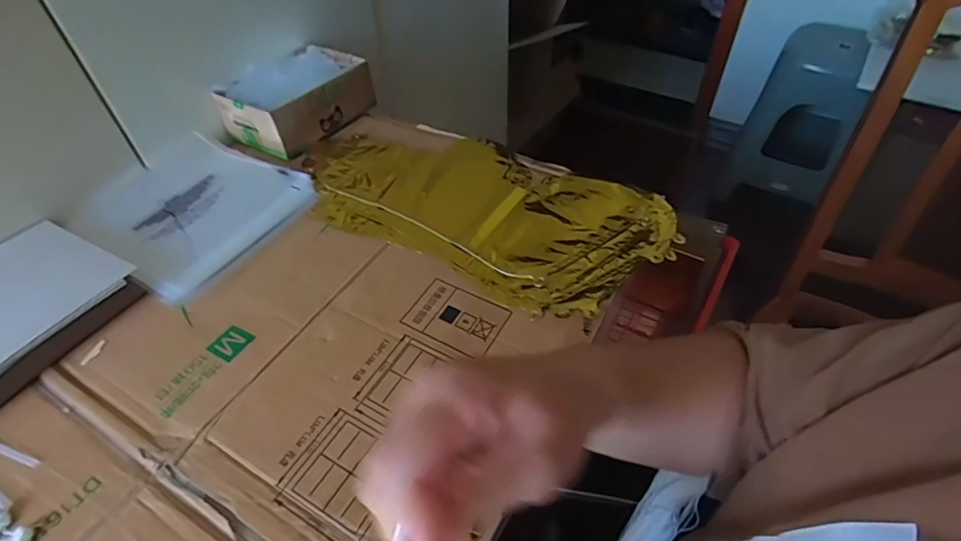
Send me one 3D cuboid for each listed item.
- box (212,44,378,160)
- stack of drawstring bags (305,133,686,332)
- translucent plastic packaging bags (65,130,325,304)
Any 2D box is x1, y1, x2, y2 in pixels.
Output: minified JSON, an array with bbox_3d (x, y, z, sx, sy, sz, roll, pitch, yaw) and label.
[{"bbox_3d":[-0.257,-0.247,0.710,0.131,0.062,0.181,25,53,24],"label":"box"},{"bbox_3d":[-0.007,-0.082,0.606,0.438,0.030,0.228,24,53,23],"label":"stack of drawstring bags"},{"bbox_3d":[-0.348,-0.083,0.612,0.241,0.016,0.212,26,53,24],"label":"translucent plastic packaging bags"}]

